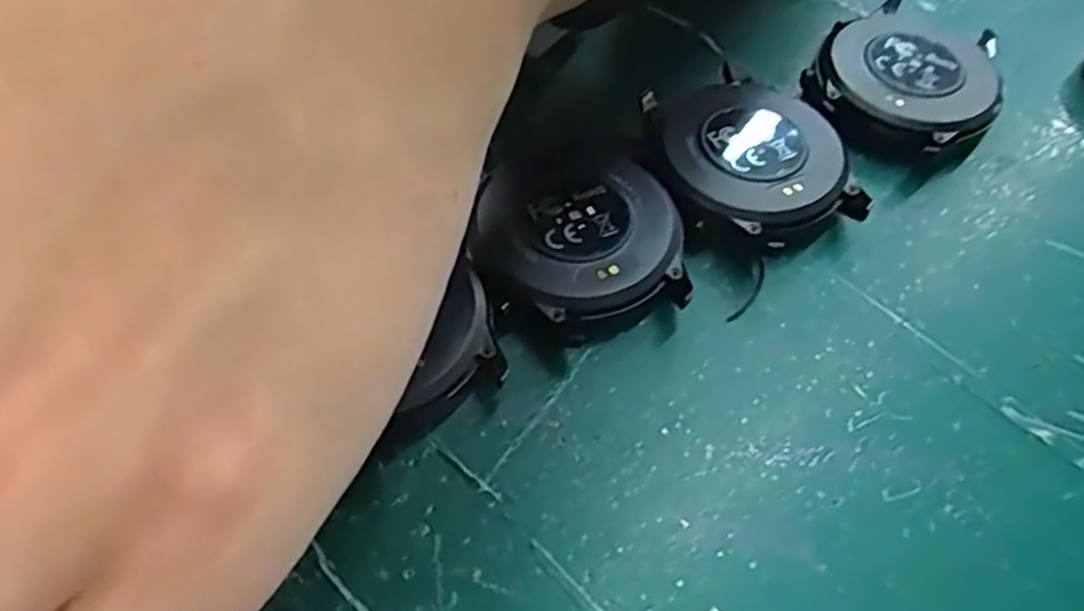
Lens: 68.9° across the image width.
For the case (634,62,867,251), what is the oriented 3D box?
[{"bbox_3d":[0.047,-0.035,0.182,0.039,0.011,0.055,-10,58,-9],"label":"case"}]

